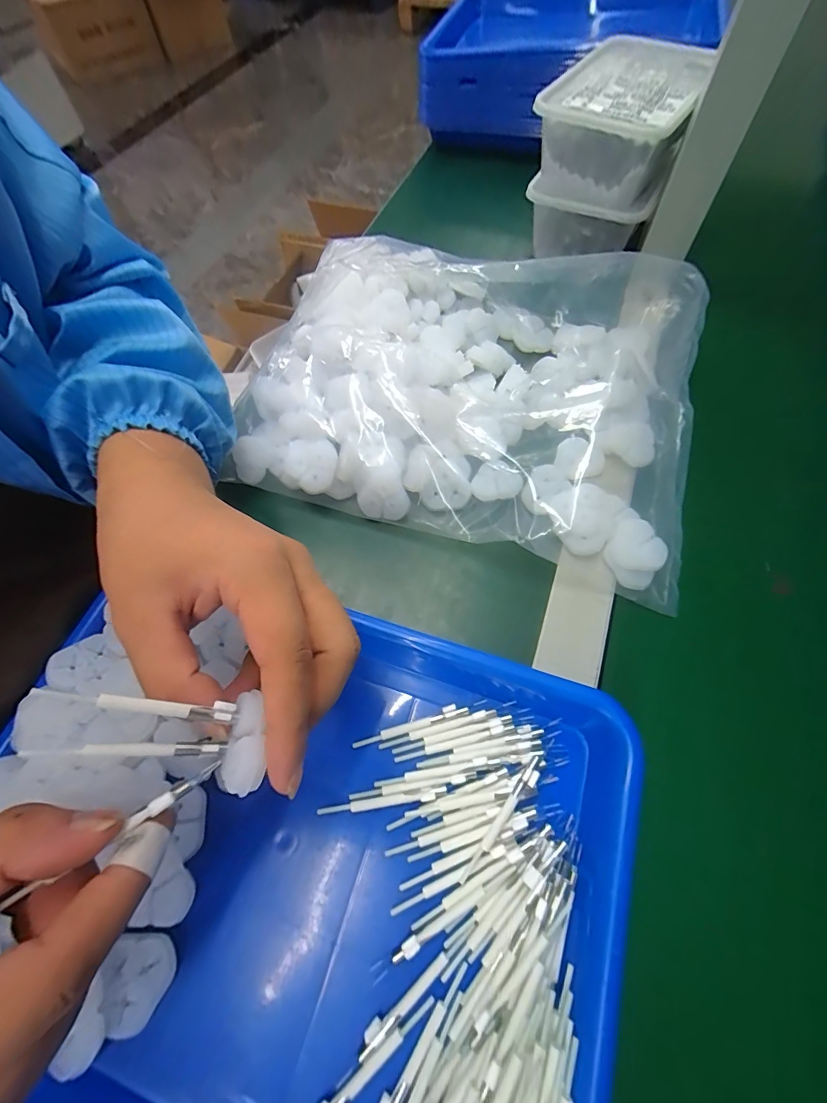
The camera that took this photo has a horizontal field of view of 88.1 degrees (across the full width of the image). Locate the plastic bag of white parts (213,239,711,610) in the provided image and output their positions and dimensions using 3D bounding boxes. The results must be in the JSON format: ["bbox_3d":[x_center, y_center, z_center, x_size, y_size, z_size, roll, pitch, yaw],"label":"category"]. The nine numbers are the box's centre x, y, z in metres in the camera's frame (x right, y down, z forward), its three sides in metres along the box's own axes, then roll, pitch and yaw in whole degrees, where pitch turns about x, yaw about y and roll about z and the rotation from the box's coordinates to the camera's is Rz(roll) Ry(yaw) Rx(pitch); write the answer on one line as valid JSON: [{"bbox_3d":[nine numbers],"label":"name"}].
[{"bbox_3d":[0.046,-0.150,0.344,0.355,0.070,0.290,16,65,10],"label":"plastic bag of white parts"}]

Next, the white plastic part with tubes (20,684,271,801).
[{"bbox_3d":[-0.095,0.067,0.162,0.080,0.023,0.034,19,64,-13],"label":"white plastic part with tubes"}]

